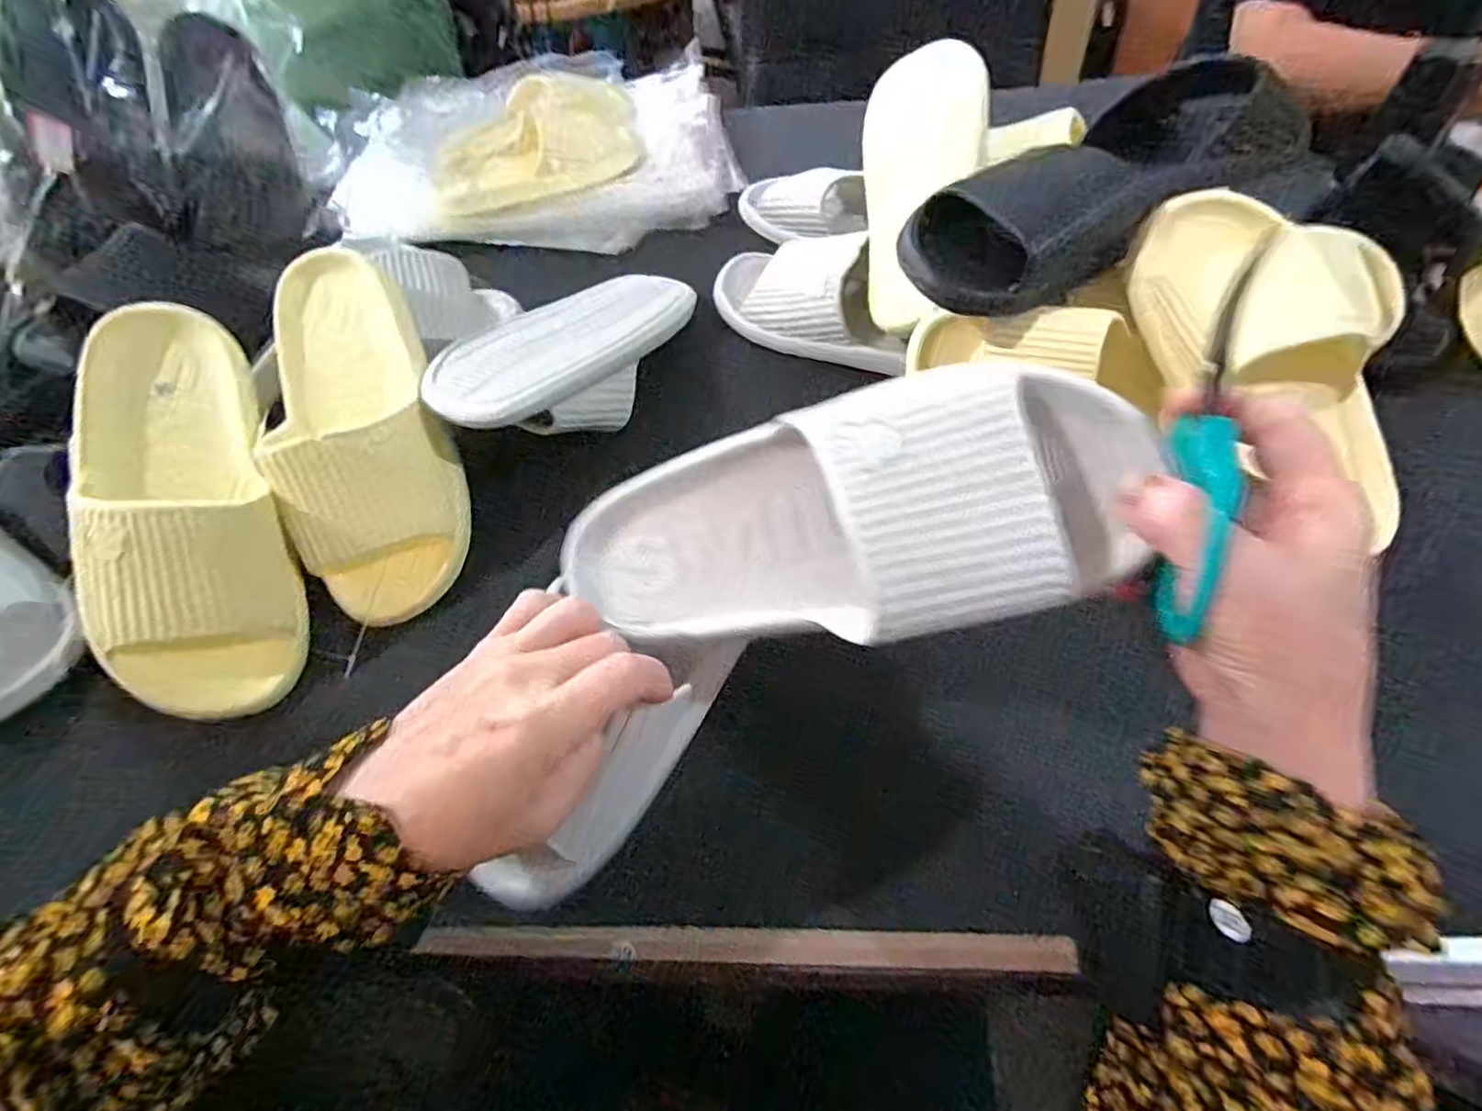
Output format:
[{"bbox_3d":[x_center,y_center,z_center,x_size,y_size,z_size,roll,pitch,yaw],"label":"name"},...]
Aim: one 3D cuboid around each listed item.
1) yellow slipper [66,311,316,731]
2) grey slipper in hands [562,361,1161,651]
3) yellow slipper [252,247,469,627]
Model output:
[{"bbox_3d":[-0.349,-0.029,0.398,0.104,0.093,0.254,-16,84,-6],"label":"yellow slipper"},{"bbox_3d":[0.040,-0.016,0.274,0.263,0.078,0.101,-10,91,14],"label":"grey slipper in hands"},{"bbox_3d":[-0.258,-0.088,0.423,0.103,0.066,0.256,-16,83,-6],"label":"yellow slipper"}]

